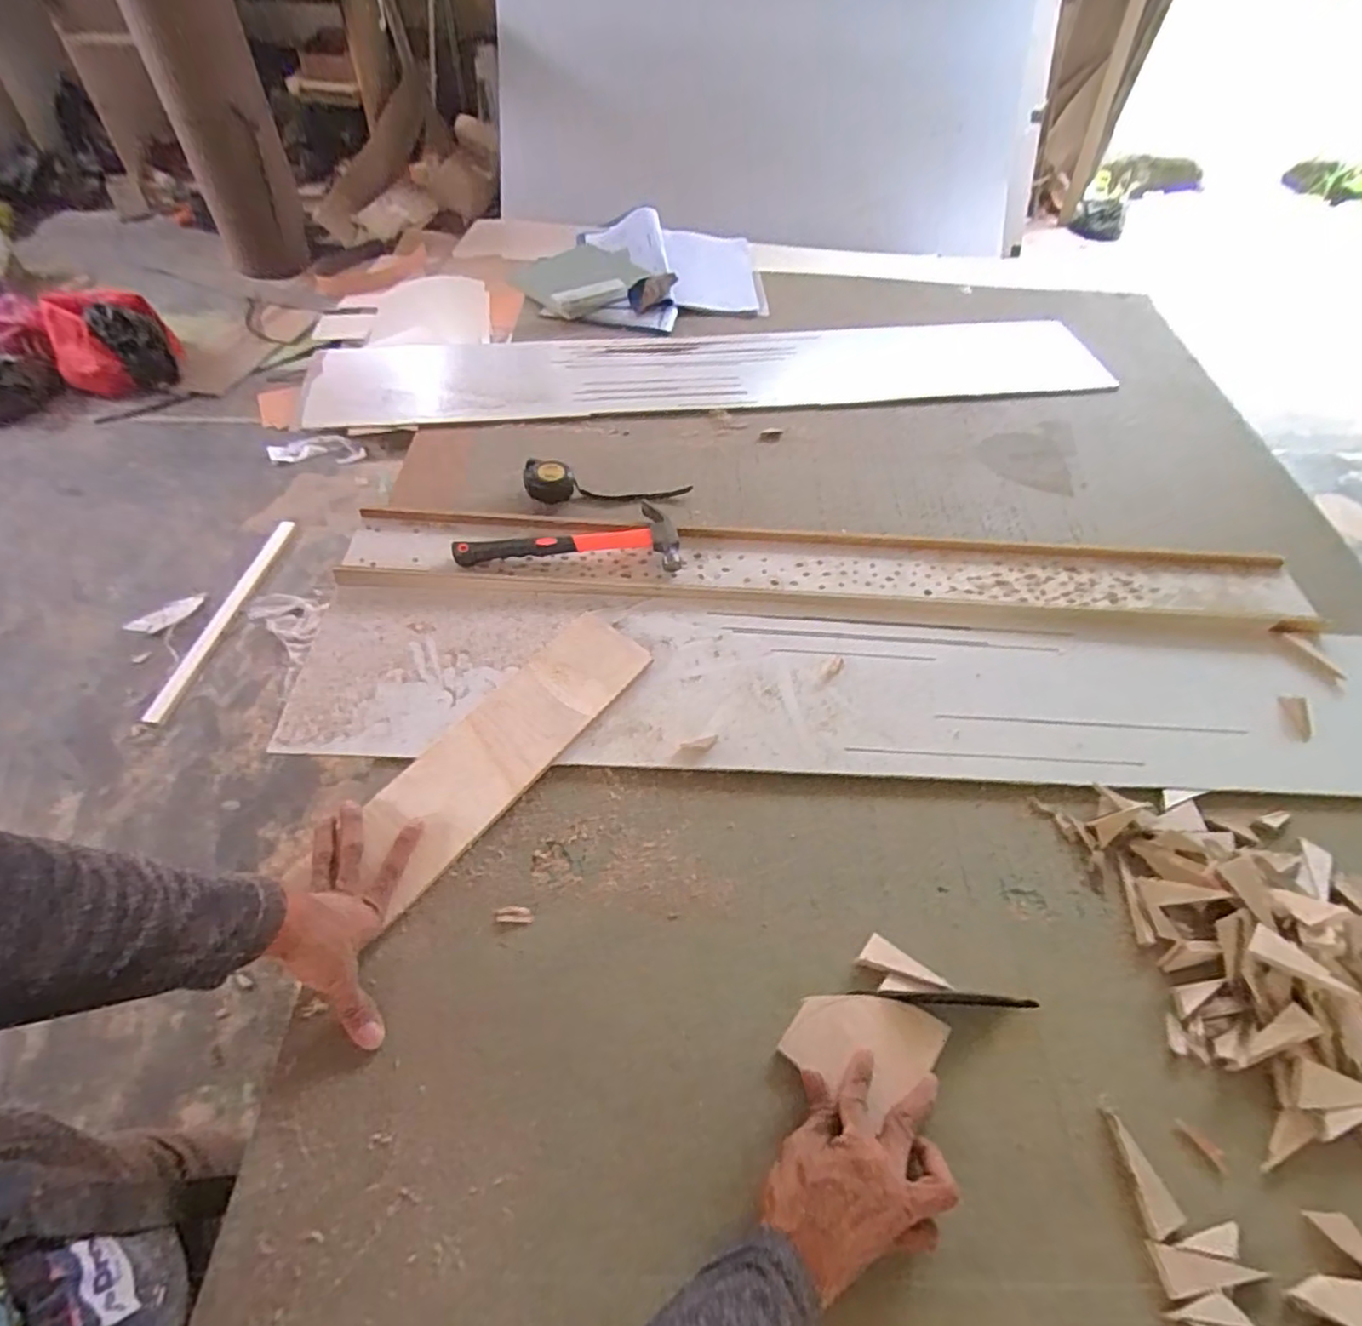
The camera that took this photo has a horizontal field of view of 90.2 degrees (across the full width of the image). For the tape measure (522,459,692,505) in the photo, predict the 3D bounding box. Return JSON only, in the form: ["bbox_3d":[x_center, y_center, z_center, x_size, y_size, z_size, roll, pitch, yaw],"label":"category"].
[{"bbox_3d":[-0.099,-0.237,0.900,0.217,0.038,0.050,4,53,-2],"label":"tape measure"}]

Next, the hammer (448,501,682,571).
[{"bbox_3d":[-0.136,-0.158,0.828,0.264,0.031,0.099,0,54,-5],"label":"hammer"}]

